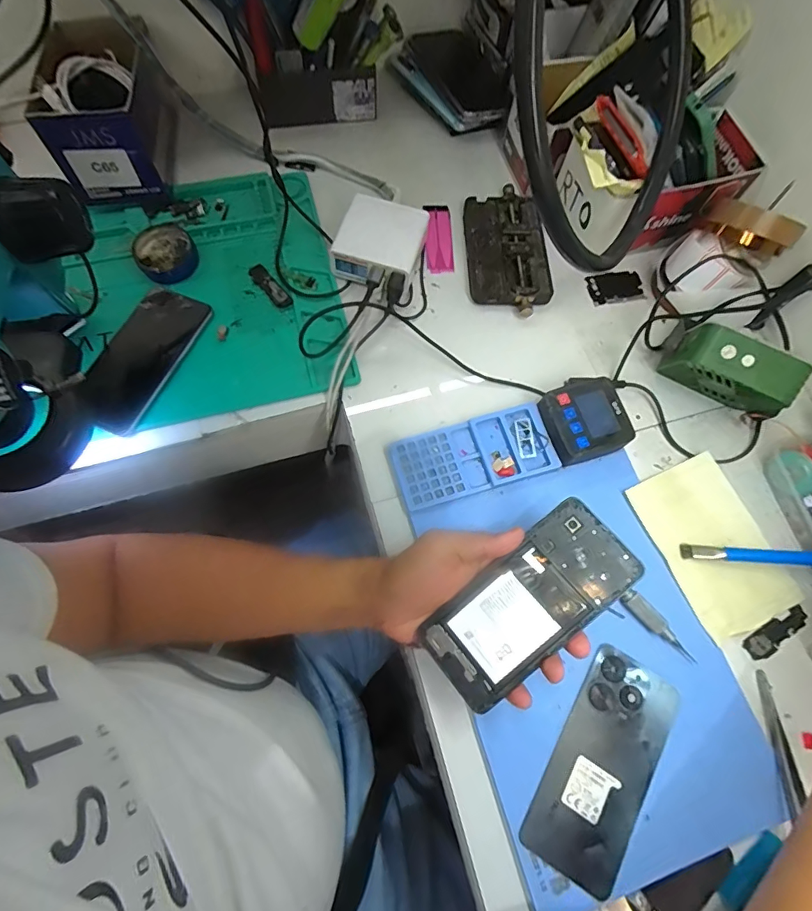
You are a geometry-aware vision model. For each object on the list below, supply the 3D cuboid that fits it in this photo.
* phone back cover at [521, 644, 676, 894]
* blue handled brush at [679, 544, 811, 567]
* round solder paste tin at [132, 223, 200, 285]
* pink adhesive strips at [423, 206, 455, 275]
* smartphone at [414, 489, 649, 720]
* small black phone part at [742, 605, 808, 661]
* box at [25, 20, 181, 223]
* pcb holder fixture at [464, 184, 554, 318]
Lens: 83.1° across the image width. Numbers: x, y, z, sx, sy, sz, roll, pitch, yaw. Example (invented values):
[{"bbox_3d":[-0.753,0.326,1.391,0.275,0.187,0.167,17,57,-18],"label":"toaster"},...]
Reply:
[{"bbox_3d":[0.155,0.240,0.357,0.073,0.008,0.158,31,72,9],"label":"phone back cover"},{"bbox_3d":[0.316,0.089,0.402,0.132,0.009,0.014,1,69,16],"label":"blue handled brush"},{"bbox_3d":[-0.263,-0.222,0.503,0.070,0.015,0.064,1,70,-2],"label":"round solder paste tin"},{"bbox_3d":[0.039,-0.257,0.541,0.032,0.008,0.102,-1,70,-3],"label":"pink adhesive strips"},{"bbox_3d":[0.092,0.110,0.340,0.160,0.006,0.071,-42,76,1],"label":"smartphone"},{"bbox_3d":[0.328,0.157,0.406,0.069,0.004,0.020,-28,73,-12],"label":"small black phone part"},{"bbox_3d":[-0.334,-0.379,0.519,0.116,0.093,0.145,-11,71,-7],"label":"box"},{"bbox_3d":[0.115,-0.234,0.525,0.086,0.020,0.169,-1,70,-3],"label":"pcb holder fixture"}]

